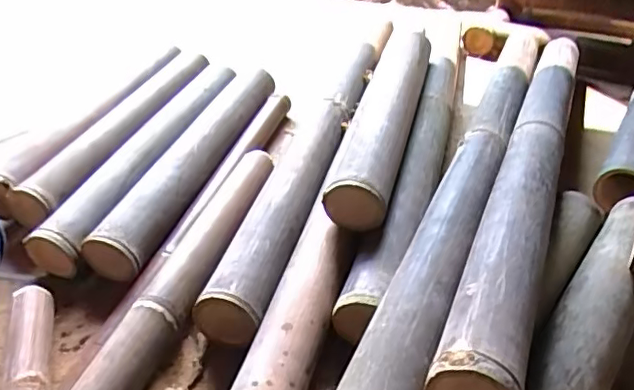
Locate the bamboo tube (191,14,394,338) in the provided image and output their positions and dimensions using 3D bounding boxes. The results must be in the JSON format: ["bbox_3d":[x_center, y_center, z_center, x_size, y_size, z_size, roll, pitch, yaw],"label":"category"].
[{"bbox_3d":[0.001,-0.077,0.951,0.102,0.071,0.774,8,37,17],"label":"bamboo tube"}]

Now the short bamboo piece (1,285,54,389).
[{"bbox_3d":[-0.323,0.191,0.641,0.054,0.056,0.227,-13,36,-12],"label":"short bamboo piece"}]

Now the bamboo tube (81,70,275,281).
[{"bbox_3d":[-0.190,-0.060,0.952,0.078,0.077,0.531,10,38,20],"label":"bamboo tube"}]

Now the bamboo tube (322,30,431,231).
[{"bbox_3d":[0.111,-0.125,0.924,0.096,0.094,0.516,5,36,13],"label":"bamboo tube"}]

